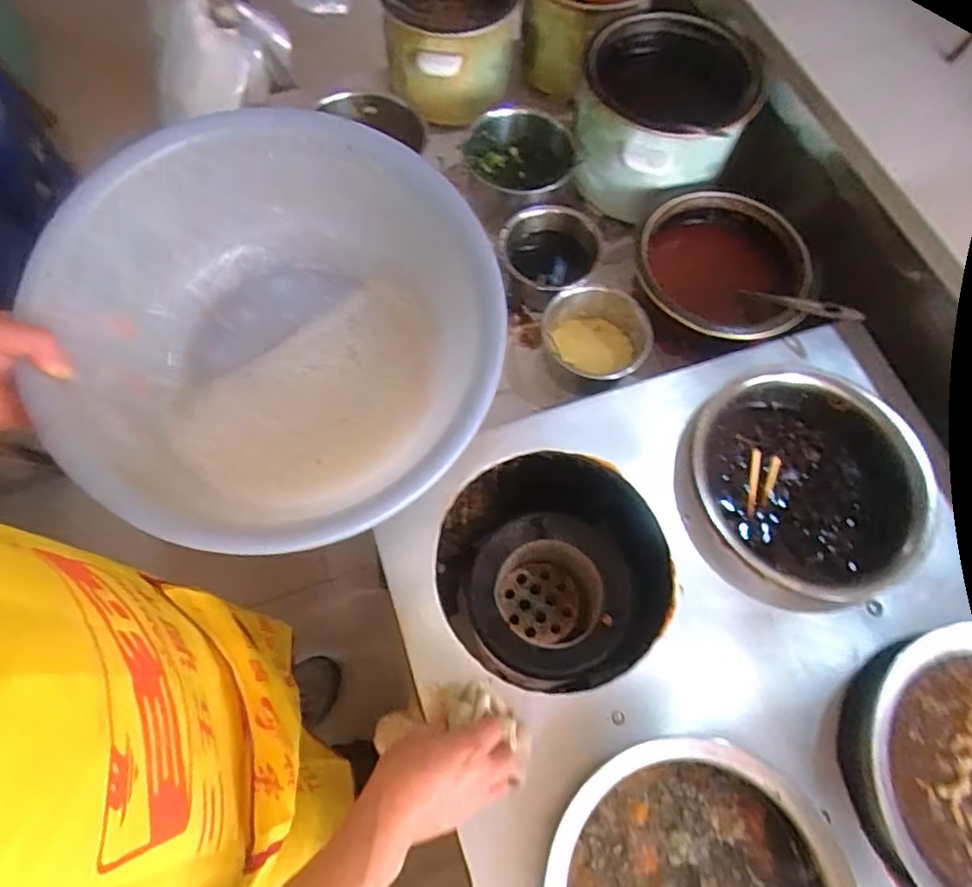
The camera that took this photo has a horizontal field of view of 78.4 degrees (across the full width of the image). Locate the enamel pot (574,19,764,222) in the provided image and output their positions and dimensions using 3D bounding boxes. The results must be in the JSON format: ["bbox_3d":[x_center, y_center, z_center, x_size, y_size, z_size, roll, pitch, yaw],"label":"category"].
[{"bbox_3d":[0.234,-0.434,0.816,0.213,0.163,0.231,6,67,0],"label":"enamel pot"}]

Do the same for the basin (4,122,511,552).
[{"bbox_3d":[-0.169,-0.086,0.494,0.329,0.135,0.341,1,67,-2],"label":"basin"}]

